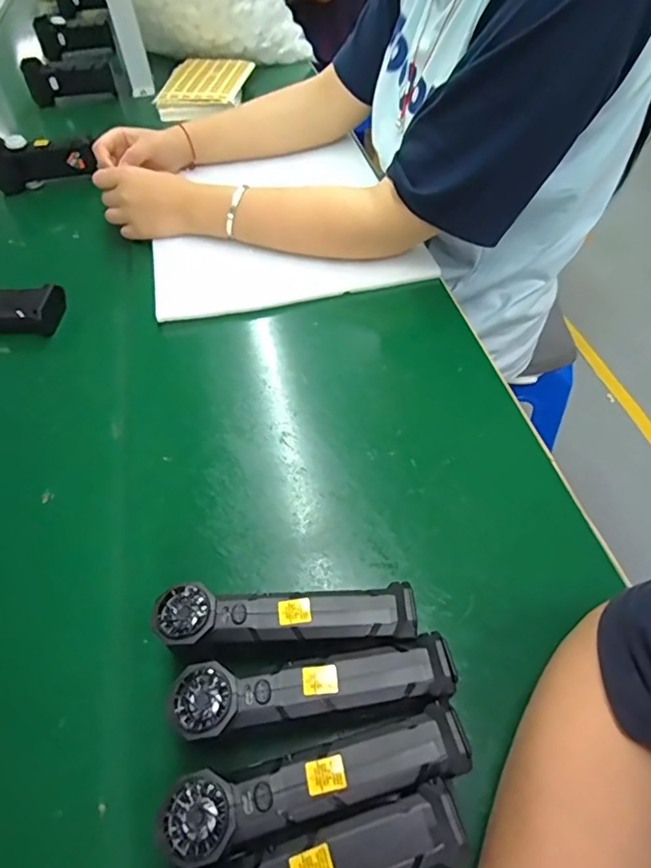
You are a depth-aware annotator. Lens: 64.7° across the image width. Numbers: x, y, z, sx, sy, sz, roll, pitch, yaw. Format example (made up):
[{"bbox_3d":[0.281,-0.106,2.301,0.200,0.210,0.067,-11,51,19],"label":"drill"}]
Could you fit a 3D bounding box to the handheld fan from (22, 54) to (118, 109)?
[{"bbox_3d":[-0.472,-0.650,0.948,0.152,0.059,0.045,-3,53,-1],"label":"handheld fan"}]

